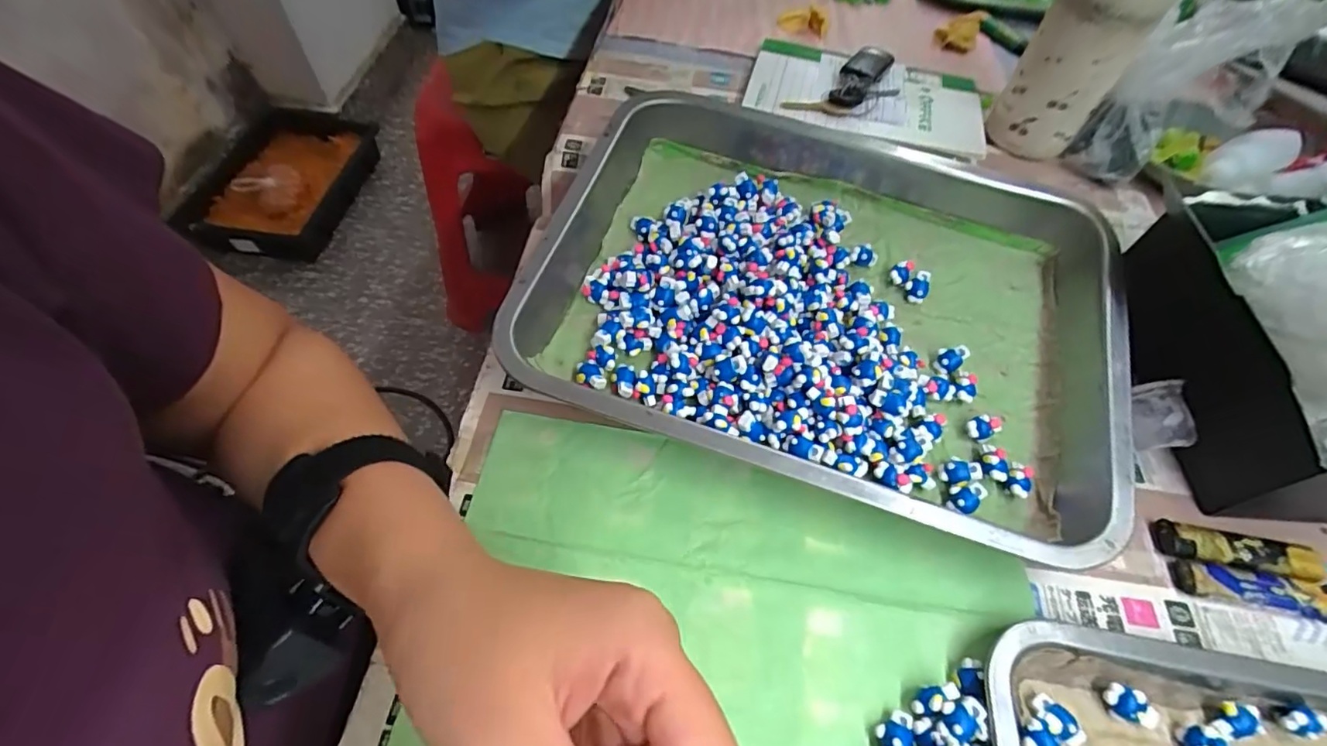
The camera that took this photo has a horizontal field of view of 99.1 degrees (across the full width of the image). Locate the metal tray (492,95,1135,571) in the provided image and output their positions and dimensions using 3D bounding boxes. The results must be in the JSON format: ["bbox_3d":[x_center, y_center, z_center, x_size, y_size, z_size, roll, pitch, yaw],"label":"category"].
[{"bbox_3d":[0.098,-0.058,0.373,0.361,0.052,0.290,18,57,7],"label":"metal tray"}]

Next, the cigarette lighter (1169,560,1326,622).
[{"bbox_3d":[0.320,0.117,0.302,0.081,0.013,0.019,11,57,2],"label":"cigarette lighter"}]

